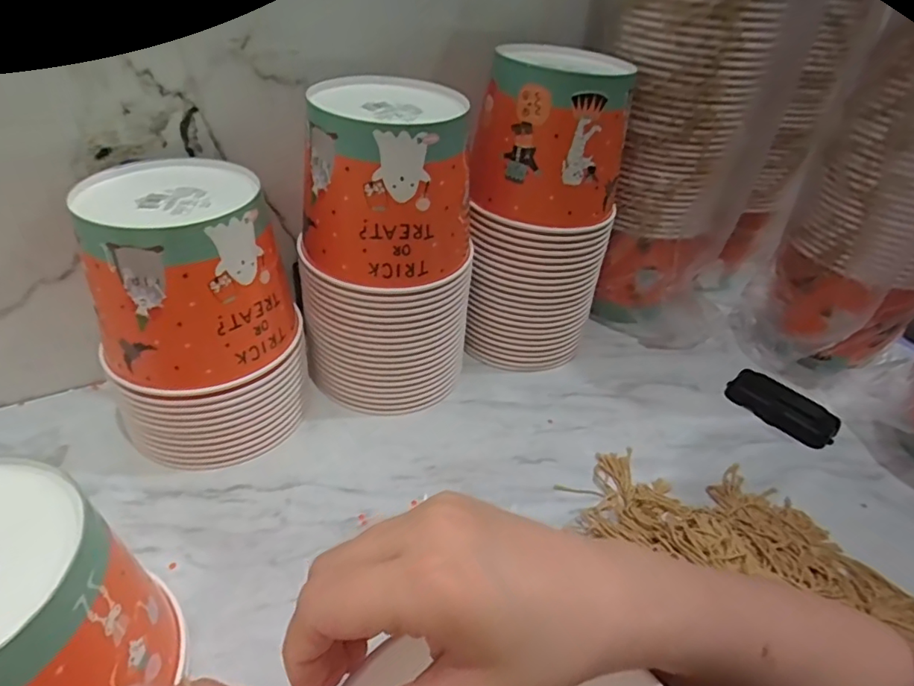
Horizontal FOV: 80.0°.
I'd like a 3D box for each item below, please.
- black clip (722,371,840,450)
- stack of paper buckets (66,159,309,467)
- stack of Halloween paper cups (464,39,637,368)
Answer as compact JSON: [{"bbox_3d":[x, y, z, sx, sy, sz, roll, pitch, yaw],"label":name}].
[{"bbox_3d":[0.351,0.066,0.588,0.046,0.030,0.109,-27,48,-35],"label":"black clip"},{"bbox_3d":[-0.210,-0.019,0.464,0.147,0.222,0.128,-10,40,-20],"label":"stack of paper buckets"},{"bbox_3d":[0.092,-0.136,0.587,0.148,0.306,0.157,12,38,8],"label":"stack of Halloween paper cups"}]

